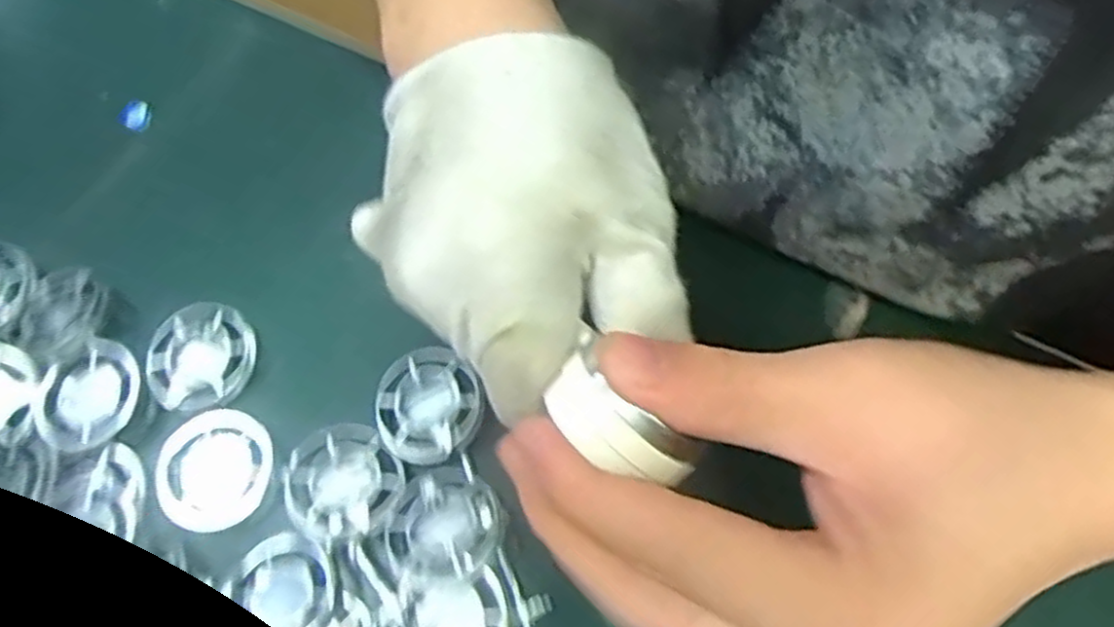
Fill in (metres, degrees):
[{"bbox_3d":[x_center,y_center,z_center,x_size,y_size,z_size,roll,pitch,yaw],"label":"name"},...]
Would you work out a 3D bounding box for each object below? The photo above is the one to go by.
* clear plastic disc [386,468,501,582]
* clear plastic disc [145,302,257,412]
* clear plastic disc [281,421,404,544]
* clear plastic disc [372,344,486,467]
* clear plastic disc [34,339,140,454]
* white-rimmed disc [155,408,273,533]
[{"bbox_3d":[-0.037,0.070,0.257,0.037,0.004,0.038,-5,51,6],"label":"clear plastic disc"},{"bbox_3d":[-0.135,0.017,0.296,0.039,0.010,0.041,-1,67,2],"label":"clear plastic disc"},{"bbox_3d":[-0.074,0.057,0.266,0.038,0.004,0.041,4,53,-5],"label":"clear plastic disc"},{"bbox_3d":[-0.047,0.032,0.279,0.038,0.006,0.042,-22,68,-6],"label":"clear plastic disc"},{"bbox_3d":[-0.174,0.031,0.290,0.034,0.009,0.038,32,72,15],"label":"clear plastic disc"},{"bbox_3d":[-0.121,0.055,0.274,0.037,0.007,0.043,-11,67,-2],"label":"white-rimmed disc"}]

